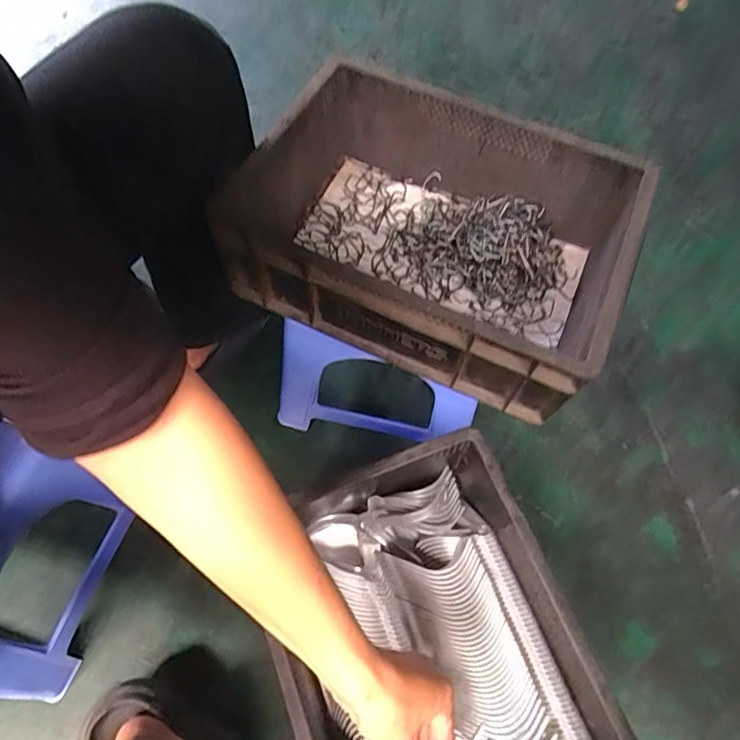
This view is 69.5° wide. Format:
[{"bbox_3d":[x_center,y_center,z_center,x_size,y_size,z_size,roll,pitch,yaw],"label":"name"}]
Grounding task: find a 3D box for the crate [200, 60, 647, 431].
[{"bbox_3d":[0.055,-0.133,0.517,0.350,0.117,0.241,25,65,10],"label":"crate"}]

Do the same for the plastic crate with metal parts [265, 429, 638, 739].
[{"bbox_3d":[0.053,0.251,0.479,0.247,0.098,0.343,-17,65,-11],"label":"plastic crate with metal parts"}]

